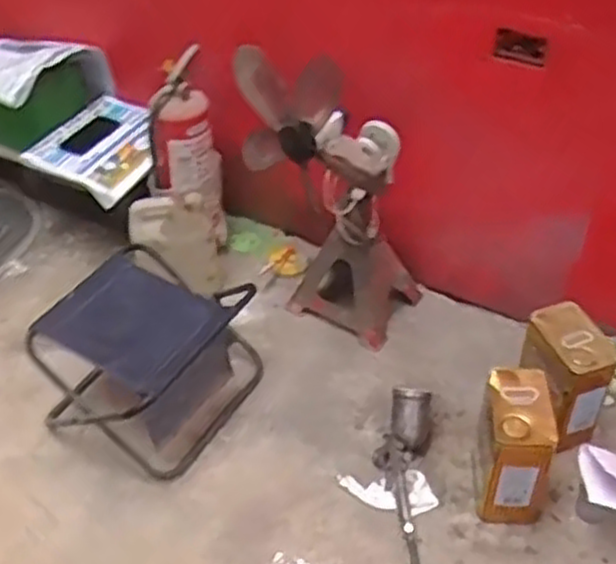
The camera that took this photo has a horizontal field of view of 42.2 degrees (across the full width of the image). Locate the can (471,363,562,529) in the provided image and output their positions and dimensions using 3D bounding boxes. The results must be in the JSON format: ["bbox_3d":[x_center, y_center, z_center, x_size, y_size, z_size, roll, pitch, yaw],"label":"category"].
[{"bbox_3d":[0.376,0.305,1.473,0.129,0.244,0.179,-4,44,-5],"label":"can"}]

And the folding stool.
[{"bbox_3d":[-0.317,0.131,1.619,0.326,0.276,0.373,21,47,19],"label":"folding stool"}]

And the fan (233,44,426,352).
[{"bbox_3d":[0.061,-0.171,1.634,0.292,0.698,0.355,22,47,22],"label":"fan"}]

